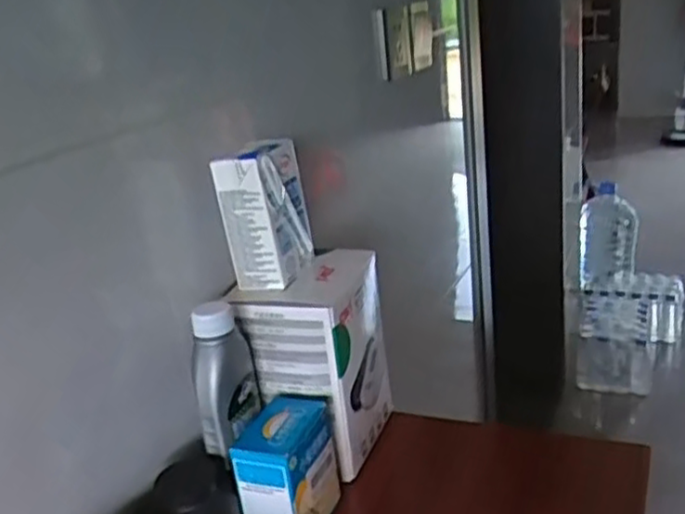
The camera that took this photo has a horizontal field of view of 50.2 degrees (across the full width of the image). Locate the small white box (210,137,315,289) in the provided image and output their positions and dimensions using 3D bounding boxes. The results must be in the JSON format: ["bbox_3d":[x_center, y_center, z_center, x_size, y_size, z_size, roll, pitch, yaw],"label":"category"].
[{"bbox_3d":[-0.060,-0.036,0.579,0.047,0.105,0.057,4,23,27],"label":"small white box"}]

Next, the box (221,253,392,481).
[{"bbox_3d":[-0.023,0.084,0.622,0.097,0.155,0.117,3,22,23],"label":"box"}]

